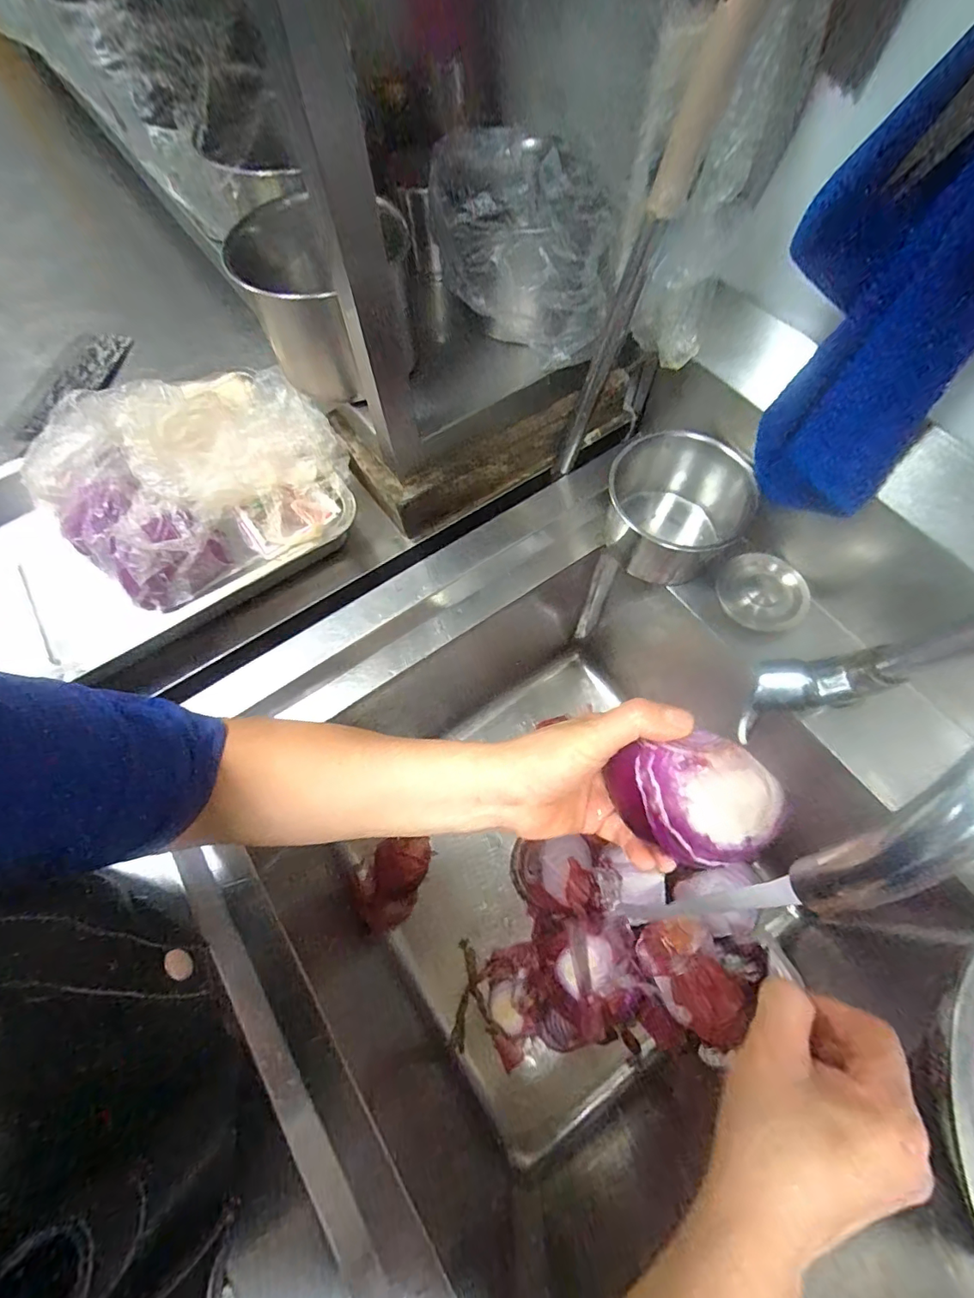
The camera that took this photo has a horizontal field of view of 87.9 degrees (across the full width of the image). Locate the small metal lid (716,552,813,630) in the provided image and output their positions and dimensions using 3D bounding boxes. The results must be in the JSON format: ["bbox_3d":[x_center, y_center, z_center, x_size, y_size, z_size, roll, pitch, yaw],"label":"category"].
[{"bbox_3d":[0.262,-0.055,0.481,0.075,0.008,0.070,-1,88,28],"label":"small metal lid"}]

